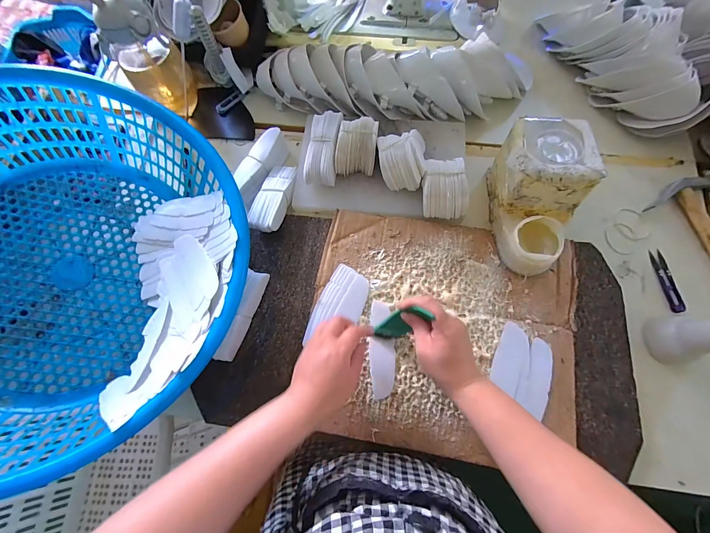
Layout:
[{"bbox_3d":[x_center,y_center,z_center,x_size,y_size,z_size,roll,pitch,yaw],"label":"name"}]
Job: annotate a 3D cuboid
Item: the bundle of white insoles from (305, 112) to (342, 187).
[{"bbox_3d":[-0.054,-0.207,0.538,0.053,0.042,0.138,5,72,4],"label":"bundle of white insoles"}]

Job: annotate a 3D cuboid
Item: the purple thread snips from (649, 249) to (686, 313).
[{"bbox_3d":[0.491,0.022,0.482,0.022,0.008,0.100,-6,72,1],"label":"purple thread snips"}]

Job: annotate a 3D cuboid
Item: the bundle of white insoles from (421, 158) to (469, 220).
[{"bbox_3d":[0.143,-0.125,0.499,0.067,0.053,0.088,-7,72,0],"label":"bundle of white insoles"}]

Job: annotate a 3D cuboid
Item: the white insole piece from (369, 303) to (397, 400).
[{"bbox_3d":[0.040,0.120,0.453,0.037,0.006,0.136,-2,72,2],"label":"white insole piece"}]

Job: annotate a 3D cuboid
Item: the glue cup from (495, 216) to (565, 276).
[{"bbox_3d":[0.267,-0.031,0.459,0.079,0.058,0.077,-1,72,2],"label":"glue cup"}]

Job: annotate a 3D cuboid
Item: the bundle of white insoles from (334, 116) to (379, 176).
[{"bbox_3d":[0.004,-0.210,0.525,0.067,0.046,0.094,5,72,4],"label":"bundle of white insoles"}]

